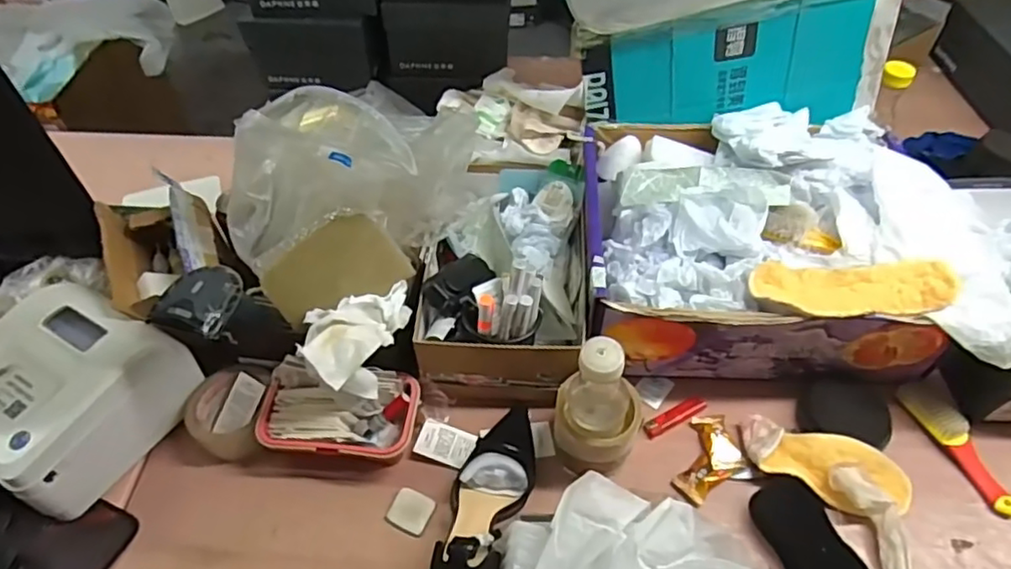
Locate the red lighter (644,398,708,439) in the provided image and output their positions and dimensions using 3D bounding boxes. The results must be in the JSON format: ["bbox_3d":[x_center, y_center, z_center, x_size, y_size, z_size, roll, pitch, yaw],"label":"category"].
[{"bbox_3d":[0.194,0.150,0.726,0.076,0.014,0.019,-20,53,-15],"label":"red lighter"}]

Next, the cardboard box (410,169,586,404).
[{"bbox_3d":[0.000,-0.022,0.779,0.176,0.143,0.306,4,51,4],"label":"cardboard box"}]

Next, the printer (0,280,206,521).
[{"bbox_3d":[-0.462,0.119,0.687,0.165,0.142,0.186,26,55,21],"label":"printer"}]

